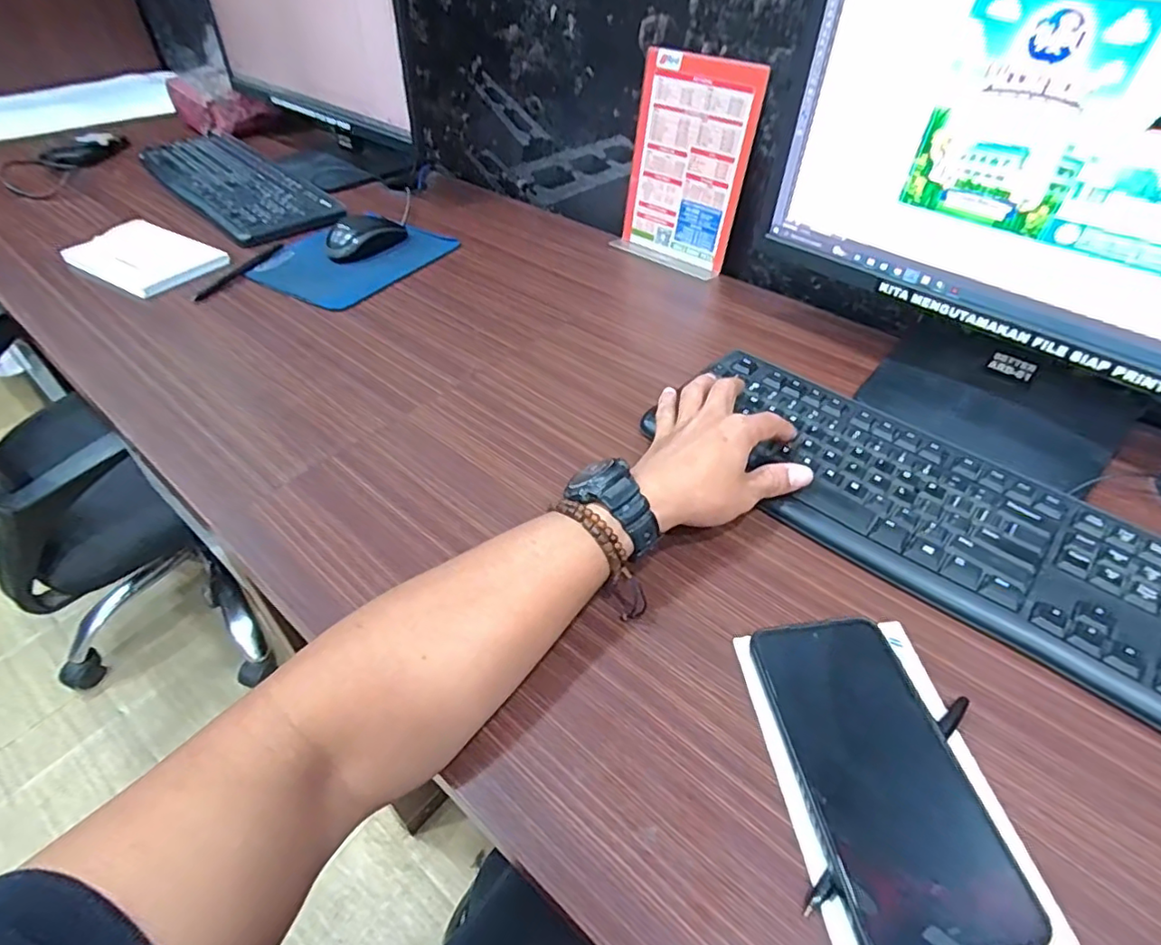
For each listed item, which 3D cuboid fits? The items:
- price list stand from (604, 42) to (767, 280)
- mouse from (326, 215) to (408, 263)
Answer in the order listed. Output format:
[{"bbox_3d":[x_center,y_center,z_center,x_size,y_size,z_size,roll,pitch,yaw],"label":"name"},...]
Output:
[{"bbox_3d":[0.120,-0.353,0.690,0.150,0.205,0.059,27,52,25],"label":"price list stand"},{"bbox_3d":[-0.265,-0.291,0.727,0.106,0.038,0.050,-35,55,-28],"label":"mouse"}]

